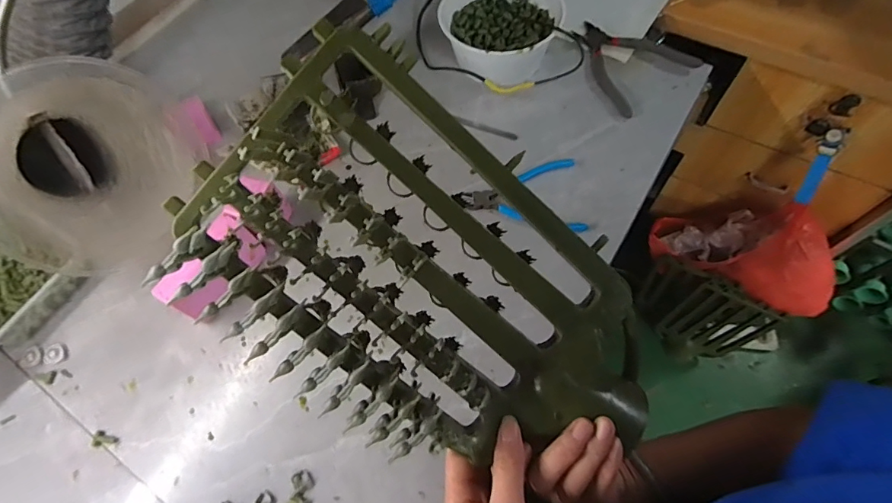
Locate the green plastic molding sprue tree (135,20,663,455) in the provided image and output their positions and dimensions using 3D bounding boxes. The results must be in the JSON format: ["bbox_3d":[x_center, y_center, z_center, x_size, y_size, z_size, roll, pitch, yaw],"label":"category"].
[{"bbox_3d":[-0.008,0.029,0.314,0.325,0.046,0.197,42,87,-10],"label":"green plastic molding sprue tree"}]

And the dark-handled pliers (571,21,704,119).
[{"bbox_3d":[0.250,-0.275,0.649,0.142,0.010,0.159,-37,67,-14],"label":"dark-handled pliers"}]

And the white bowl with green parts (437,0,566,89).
[{"bbox_3d":[0.074,-0.317,0.647,0.165,0.061,0.177,-1,63,3],"label":"white bowl with green parts"}]

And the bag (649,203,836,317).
[{"bbox_3d":[0.594,-0.008,0.862,0.296,0.208,0.109,29,68,16],"label":"bag"}]

